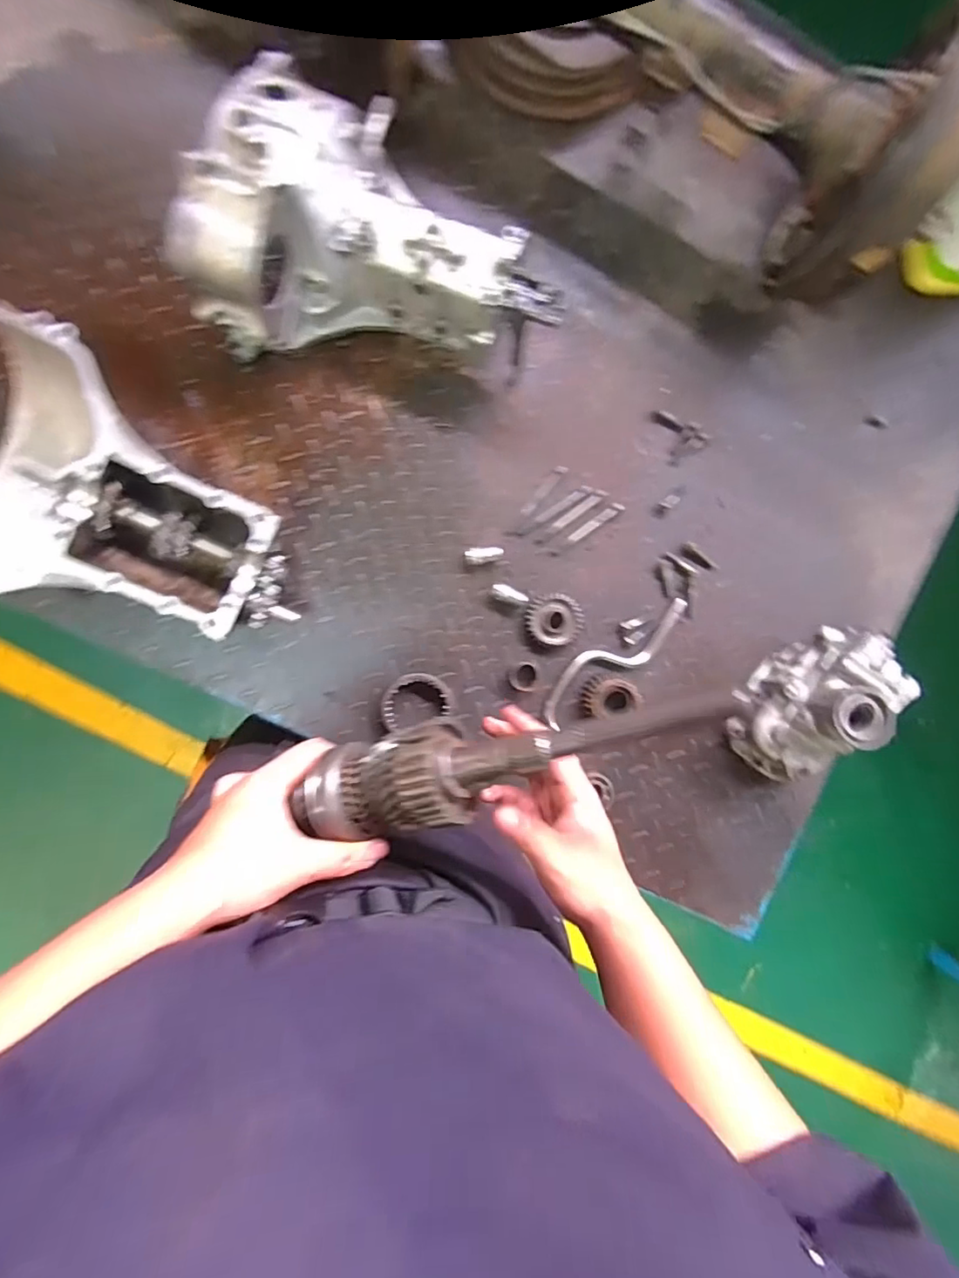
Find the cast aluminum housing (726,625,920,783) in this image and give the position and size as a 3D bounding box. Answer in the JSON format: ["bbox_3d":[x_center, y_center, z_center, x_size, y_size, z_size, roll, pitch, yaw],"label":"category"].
[{"bbox_3d":[0.423,0.082,0.711,0.202,0.135,0.122,-41,97,-5],"label":"cast aluminum housing"}]

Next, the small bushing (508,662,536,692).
[{"bbox_3d":[0.055,0.047,0.720,0.033,0.028,0.035,0,92,-8],"label":"small bushing"}]

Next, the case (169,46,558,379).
[{"bbox_3d":[-0.113,-0.449,0.622,0.374,0.142,0.254,-1,92,-8],"label":"case"}]

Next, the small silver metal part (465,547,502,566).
[{"bbox_3d":[0.005,-0.102,0.709,0.047,0.019,0.021,-5,93,-8],"label":"small silver metal part"}]

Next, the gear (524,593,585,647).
[{"bbox_3d":[0.094,-0.024,0.724,0.072,0.020,0.063,-2,92,-8],"label":"gear"}]

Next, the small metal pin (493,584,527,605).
[{"bbox_3d":[0.038,-0.055,0.714,0.047,0.020,0.017,18,89,-9],"label":"small metal pin"}]

